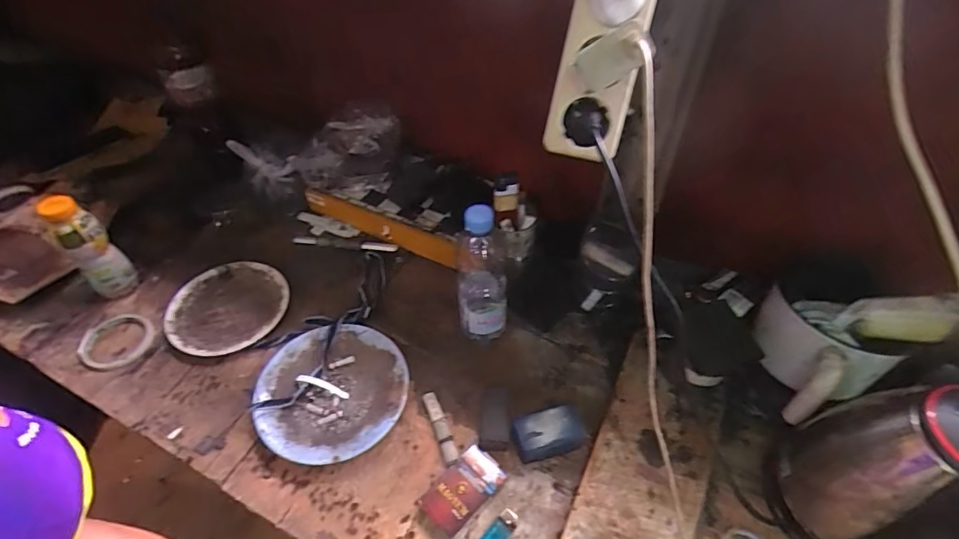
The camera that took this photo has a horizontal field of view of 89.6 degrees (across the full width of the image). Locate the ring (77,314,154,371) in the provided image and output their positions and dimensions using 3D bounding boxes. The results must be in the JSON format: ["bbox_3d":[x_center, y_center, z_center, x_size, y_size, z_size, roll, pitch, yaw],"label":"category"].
[{"bbox_3d":[-0.526,0.103,0.702,0.096,0.014,0.091,0,50,0],"label":"ring"}]

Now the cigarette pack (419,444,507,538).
[{"bbox_3d":[-0.018,0.257,0.566,0.055,0.025,0.096,36,59,26],"label":"cigarette pack"}]

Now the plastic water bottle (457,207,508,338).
[{"bbox_3d":[0.006,0.014,0.634,0.073,0.234,0.063,-2,50,-1],"label":"plastic water bottle"}]

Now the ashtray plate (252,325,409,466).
[{"bbox_3d":[-0.193,0.164,0.646,0.186,0.038,0.189,0,50,0],"label":"ashtray plate"}]

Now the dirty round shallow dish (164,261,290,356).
[{"bbox_3d":[-0.383,0.056,0.739,0.168,0.019,0.164,0,50,0],"label":"dirty round shallow dish"}]

